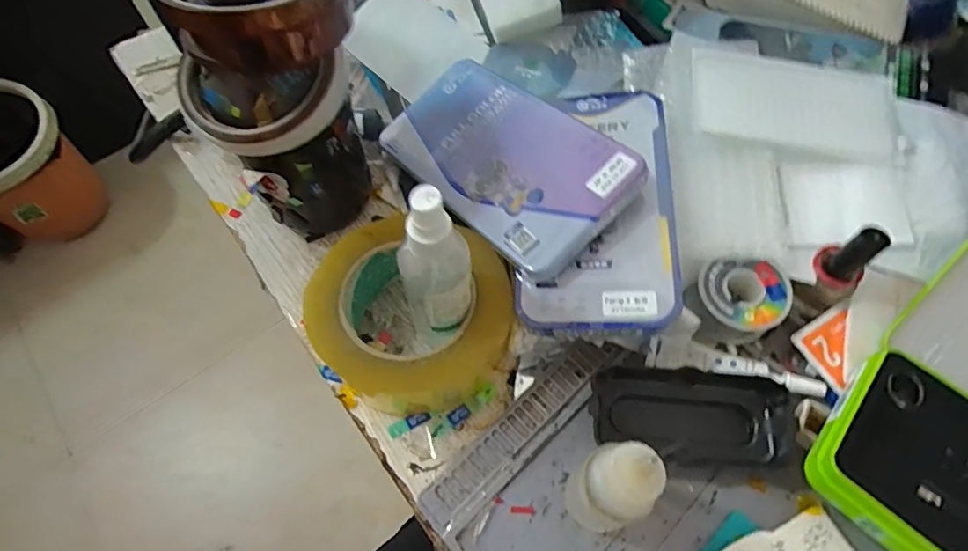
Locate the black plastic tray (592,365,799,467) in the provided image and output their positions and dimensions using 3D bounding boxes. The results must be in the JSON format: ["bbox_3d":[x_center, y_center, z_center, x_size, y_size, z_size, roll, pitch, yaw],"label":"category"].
[{"bbox_3d":[0.121,0.080,0.301,0.111,0.018,0.050,5,61,3],"label":"black plastic tray"}]

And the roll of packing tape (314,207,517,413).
[{"bbox_3d":[-0.042,0.023,0.328,0.118,0.043,0.113,0,61,0],"label":"roll of packing tape"}]

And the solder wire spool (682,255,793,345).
[{"bbox_3d":[0.158,0.017,0.328,0.052,0.035,0.050,0,61,0],"label":"solder wire spool"}]

